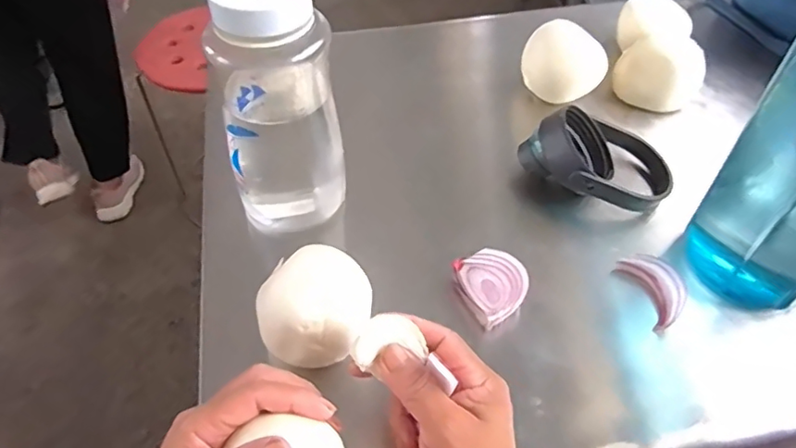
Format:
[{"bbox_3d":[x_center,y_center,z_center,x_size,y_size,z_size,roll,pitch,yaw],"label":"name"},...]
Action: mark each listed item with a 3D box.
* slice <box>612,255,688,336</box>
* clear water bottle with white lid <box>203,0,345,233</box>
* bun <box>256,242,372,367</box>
[{"bbox_3d":[0.203,0.052,0.448,0.033,0.022,0.066,-11,51,-9],"label":"slice"},{"bbox_3d":[-0.094,-0.097,0.452,0.090,0.206,0.098,-3,50,-2],"label":"clear water bottle with white lid"},{"bbox_3d":[-0.059,0.061,0.405,0.081,0.071,0.073,-4,51,-4],"label":"bun"}]

